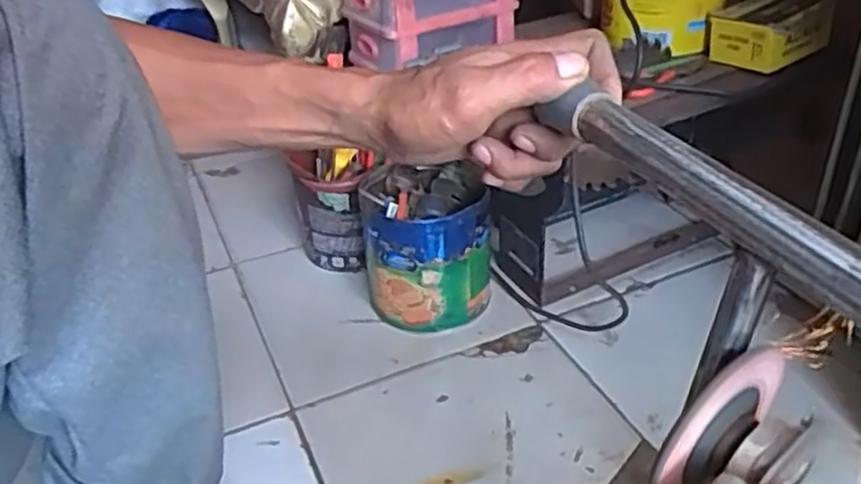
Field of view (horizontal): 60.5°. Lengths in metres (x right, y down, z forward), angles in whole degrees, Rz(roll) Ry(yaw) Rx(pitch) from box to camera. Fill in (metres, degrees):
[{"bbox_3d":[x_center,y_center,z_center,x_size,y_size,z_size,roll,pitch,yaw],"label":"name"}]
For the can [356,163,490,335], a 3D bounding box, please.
[{"bbox_3d":[-0.005,0.007,0.888,0.142,0.157,0.143,-6,34,-2],"label":"can"}]

